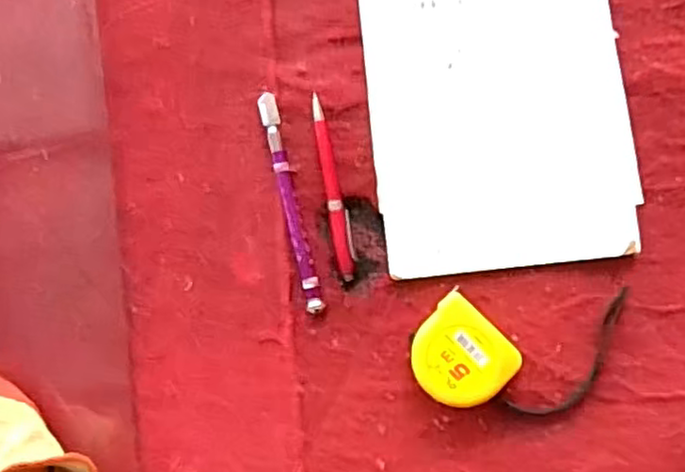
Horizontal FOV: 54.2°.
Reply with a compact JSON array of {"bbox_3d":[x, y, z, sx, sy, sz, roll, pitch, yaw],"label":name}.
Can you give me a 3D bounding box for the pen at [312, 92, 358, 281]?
[{"bbox_3d":[-0.006,-0.036,0.495,0.015,0.007,0.135,-9,86,7],"label":"pen"}]

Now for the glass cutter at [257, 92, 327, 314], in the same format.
[{"bbox_3d":[-0.038,-0.024,0.495,0.013,0.010,0.164,-14,85,6],"label":"glass cutter"}]

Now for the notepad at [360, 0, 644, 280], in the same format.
[{"bbox_3d":[0.111,-0.107,0.490,0.180,0.010,0.259,-7,86,7],"label":"notepad"}]

